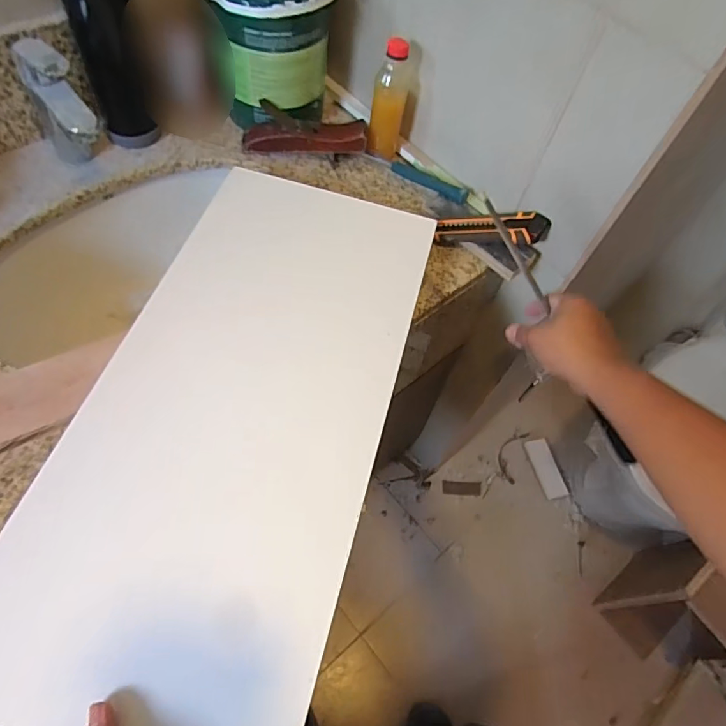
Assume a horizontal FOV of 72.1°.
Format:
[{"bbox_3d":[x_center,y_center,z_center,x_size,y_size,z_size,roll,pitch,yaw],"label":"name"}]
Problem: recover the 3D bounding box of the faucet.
[{"bbox_3d":[-0.392,-0.324,0.664,0.053,0.163,0.155,-33,68,-22],"label":"faucet"}]

